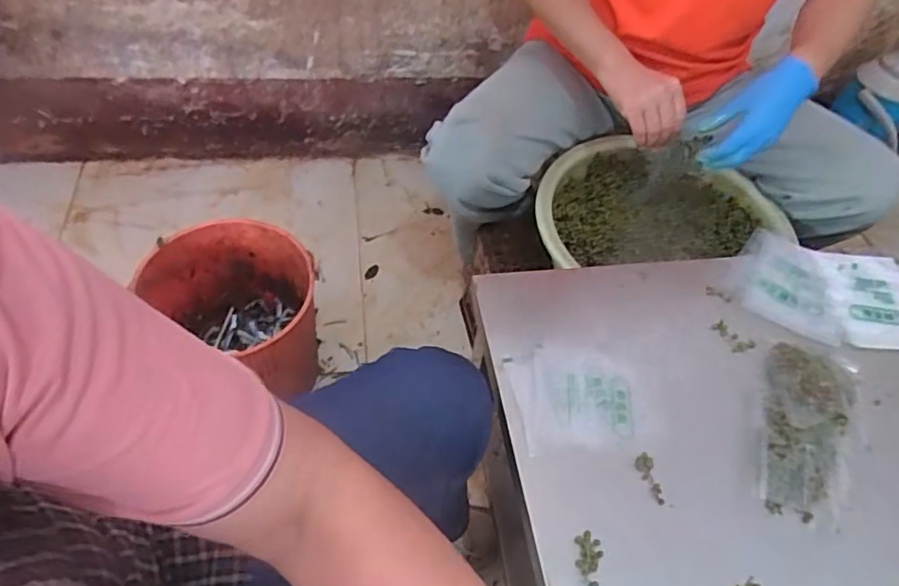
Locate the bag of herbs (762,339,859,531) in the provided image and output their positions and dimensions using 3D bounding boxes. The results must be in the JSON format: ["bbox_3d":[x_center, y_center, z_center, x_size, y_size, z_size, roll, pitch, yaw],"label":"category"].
[{"bbox_3d":[0.356,0.126,0.585,0.083,0.041,0.202,24,57,13],"label":"bag of herbs"}]

